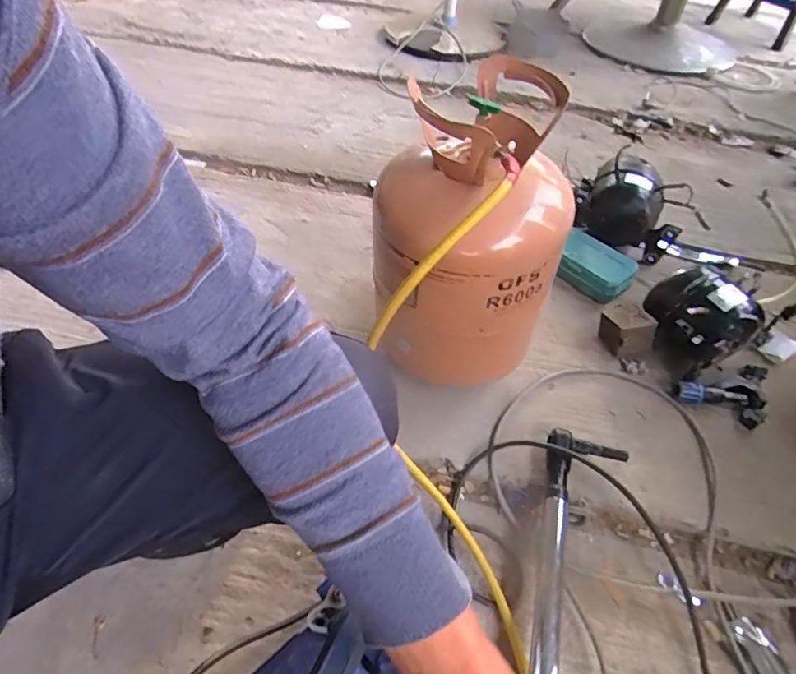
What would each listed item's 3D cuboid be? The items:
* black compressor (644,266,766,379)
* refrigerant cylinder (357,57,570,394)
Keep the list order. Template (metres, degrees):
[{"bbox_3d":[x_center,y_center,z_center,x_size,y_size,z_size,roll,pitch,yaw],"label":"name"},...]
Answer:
[{"bbox_3d":[0.475,-0.027,0.825,0.141,0.115,0.150,-30,58,-24],"label":"black compressor"},{"bbox_3d":[0.092,-0.118,0.649,0.212,0.361,0.209,19,52,12],"label":"refrigerant cylinder"}]

